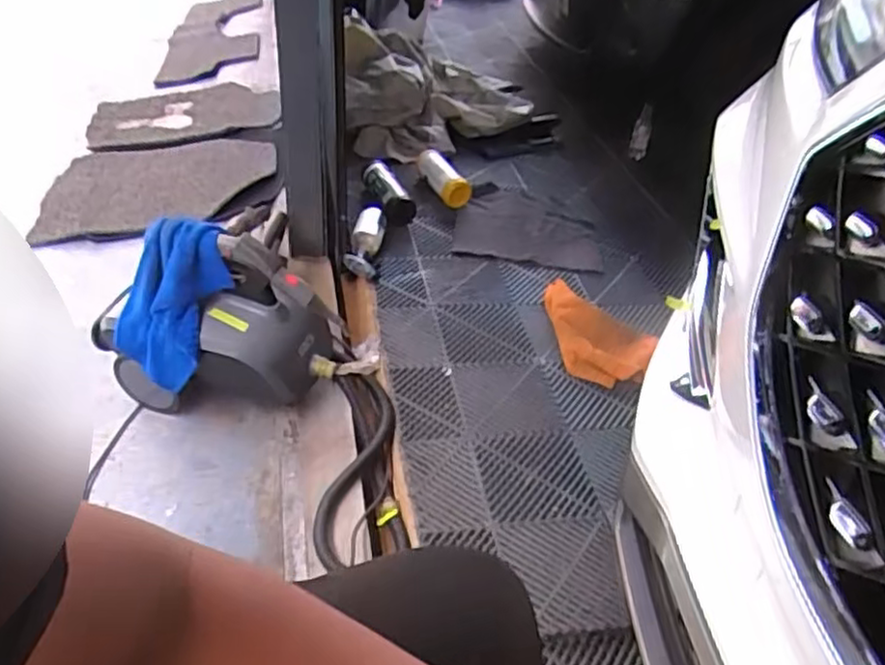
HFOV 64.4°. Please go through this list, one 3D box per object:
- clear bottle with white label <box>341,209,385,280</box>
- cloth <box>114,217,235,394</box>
[{"bbox_3d":[-0.172,-0.213,1.646,0.083,0.093,0.184,11,80,14],"label":"clear bottle with white label"},{"bbox_3d":[-0.459,-0.049,1.184,0.157,0.298,0.057,26,12,-8],"label":"cloth"}]

